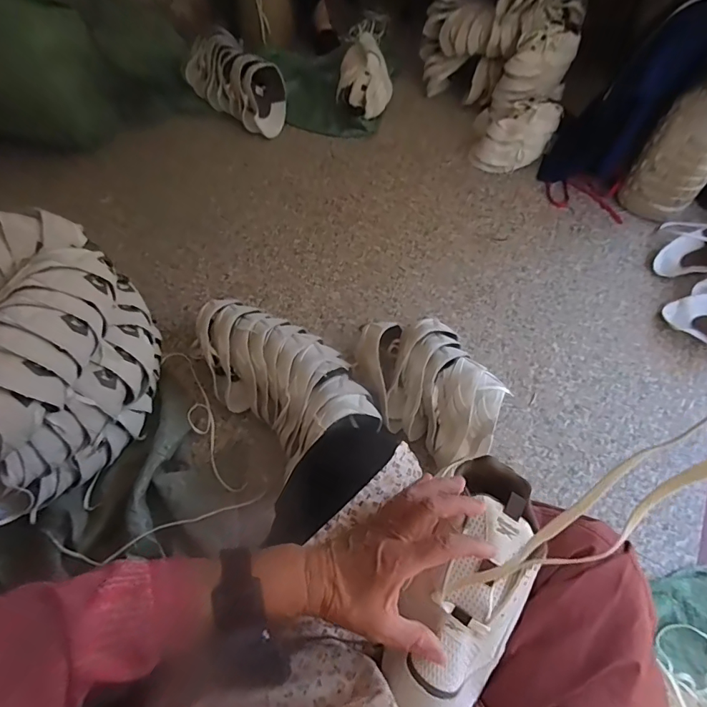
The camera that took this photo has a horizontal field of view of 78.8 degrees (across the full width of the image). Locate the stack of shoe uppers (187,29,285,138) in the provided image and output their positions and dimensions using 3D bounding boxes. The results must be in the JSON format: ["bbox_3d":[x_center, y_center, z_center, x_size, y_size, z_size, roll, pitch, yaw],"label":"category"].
[{"bbox_3d":[-0.371,-0.884,1.406,0.227,0.155,0.402,-36,67,-18],"label":"stack of shoe uppers"}]

